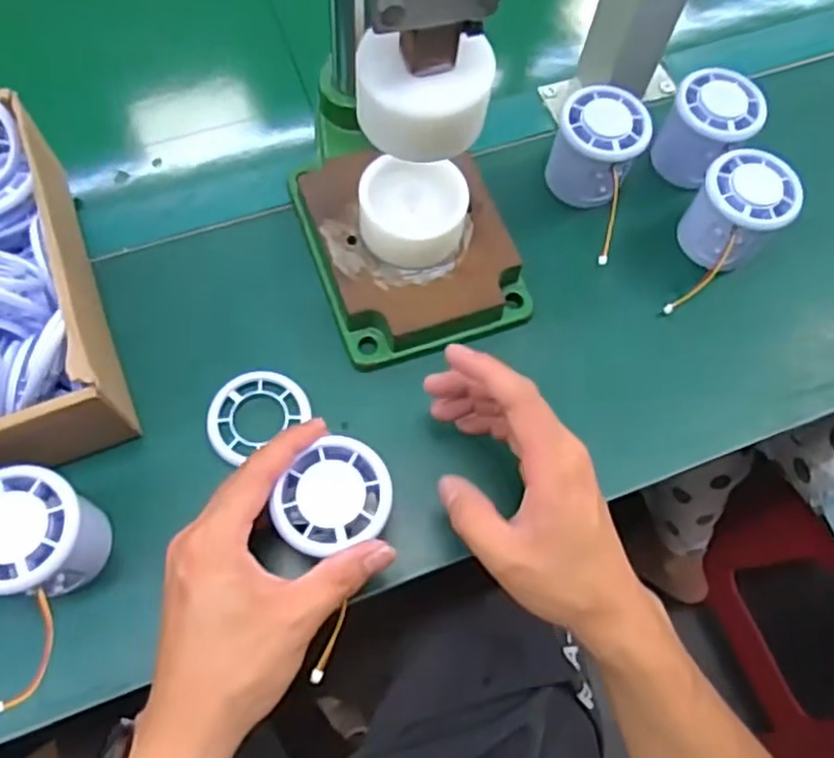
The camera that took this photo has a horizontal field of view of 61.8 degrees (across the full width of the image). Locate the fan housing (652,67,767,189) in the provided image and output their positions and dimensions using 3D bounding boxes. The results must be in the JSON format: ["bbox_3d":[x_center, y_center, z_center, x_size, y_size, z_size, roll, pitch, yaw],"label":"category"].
[{"bbox_3d":[0.194,-0.166,0.468,0.054,0.052,0.056,1,66,-2],"label":"fan housing"}]

